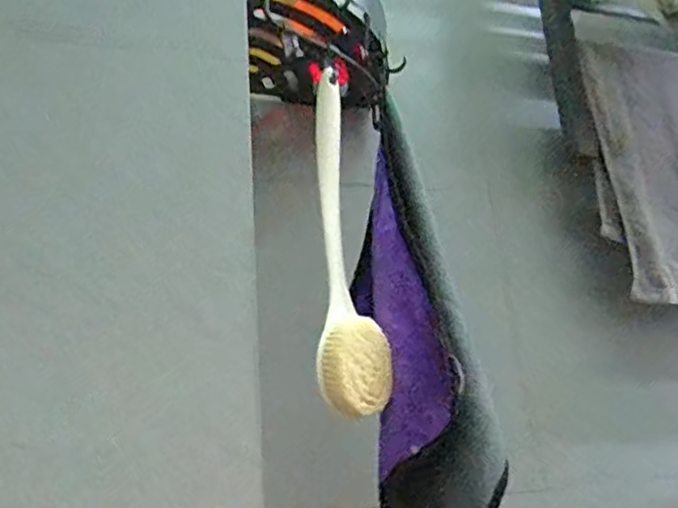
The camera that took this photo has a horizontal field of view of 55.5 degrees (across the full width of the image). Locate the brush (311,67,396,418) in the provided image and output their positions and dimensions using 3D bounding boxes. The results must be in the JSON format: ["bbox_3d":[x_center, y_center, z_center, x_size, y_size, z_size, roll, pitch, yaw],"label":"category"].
[{"bbox_3d":[0.007,-0.020,0.604,0.066,0.327,0.046,-4,-18,1],"label":"brush"}]

